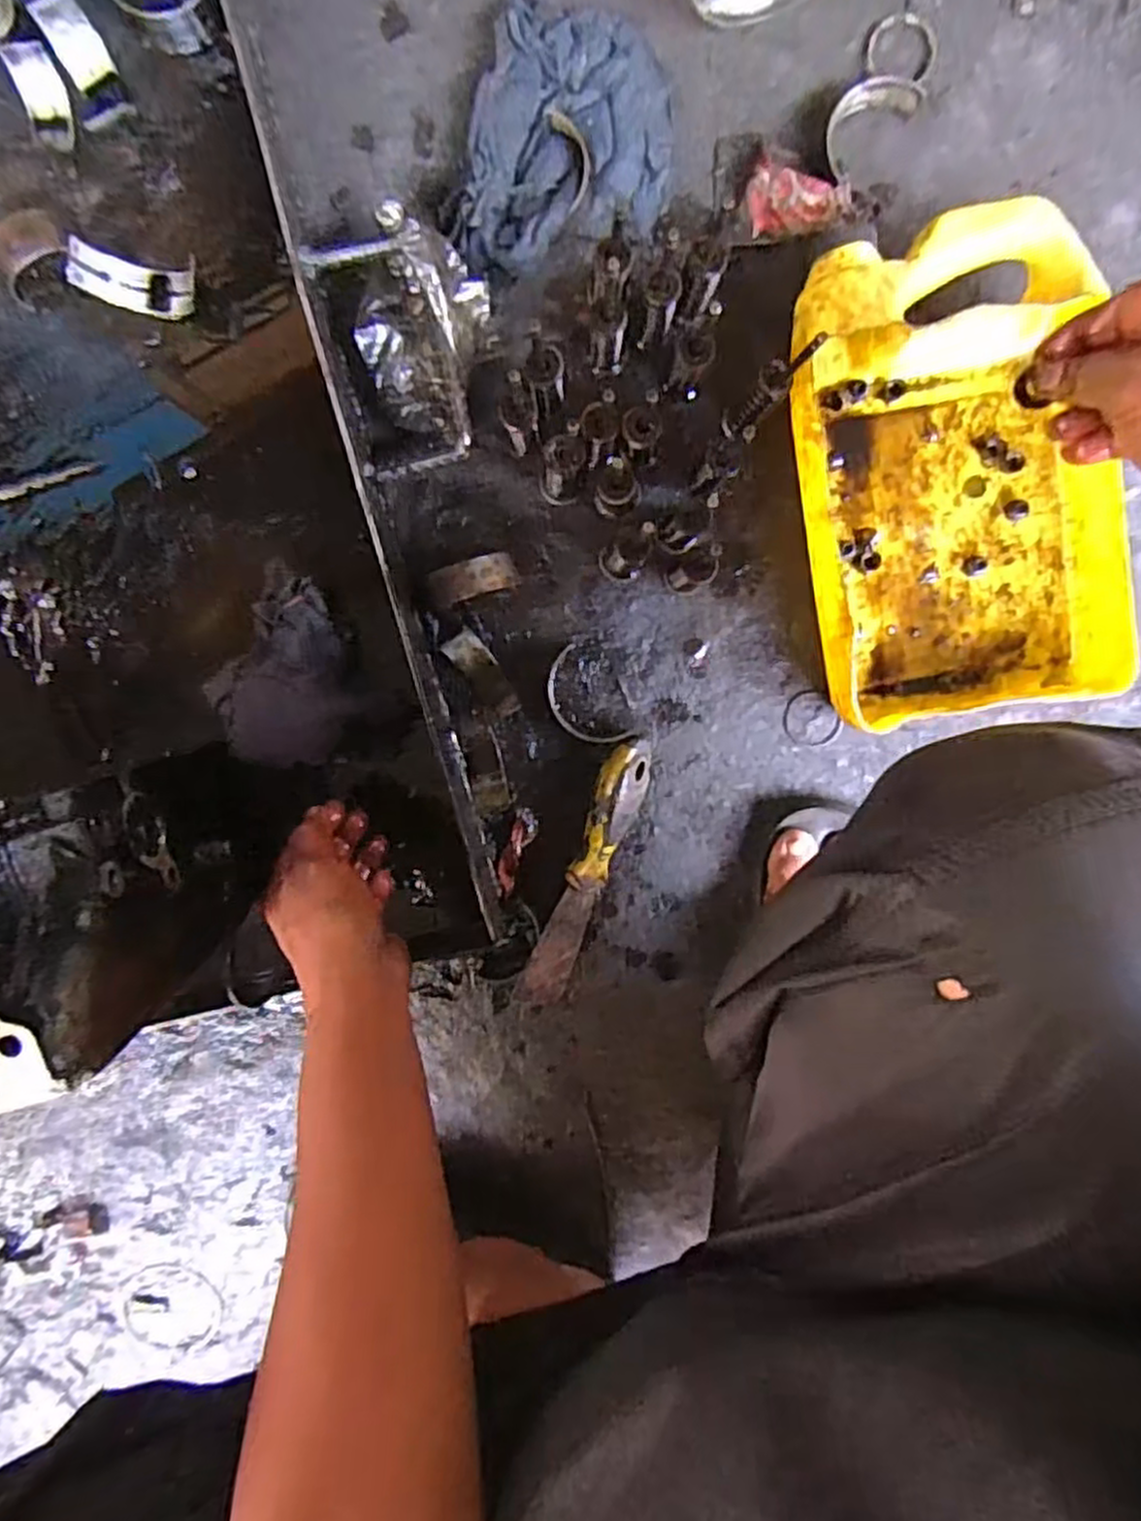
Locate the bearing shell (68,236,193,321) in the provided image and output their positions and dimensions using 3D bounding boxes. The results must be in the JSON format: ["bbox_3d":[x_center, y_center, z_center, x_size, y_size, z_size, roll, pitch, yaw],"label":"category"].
[{"bbox_3d":[-0.266,-0.293,0.467,0.068,0.024,0.030,5,99,-21],"label":"bearing shell"}]

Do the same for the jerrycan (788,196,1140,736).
[{"bbox_3d":[0.237,-0.169,0.482,0.176,0.070,0.281,-11,99,1],"label":"jerrycan"}]

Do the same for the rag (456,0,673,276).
[{"bbox_3d":[0.001,-0.377,0.472,0.119,0.028,0.150,9,99,-2],"label":"rag"}]

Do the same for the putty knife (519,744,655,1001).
[{"bbox_3d":[0.010,0.084,0.535,0.032,0.028,0.204,20,98,-4],"label":"putty knife"}]

